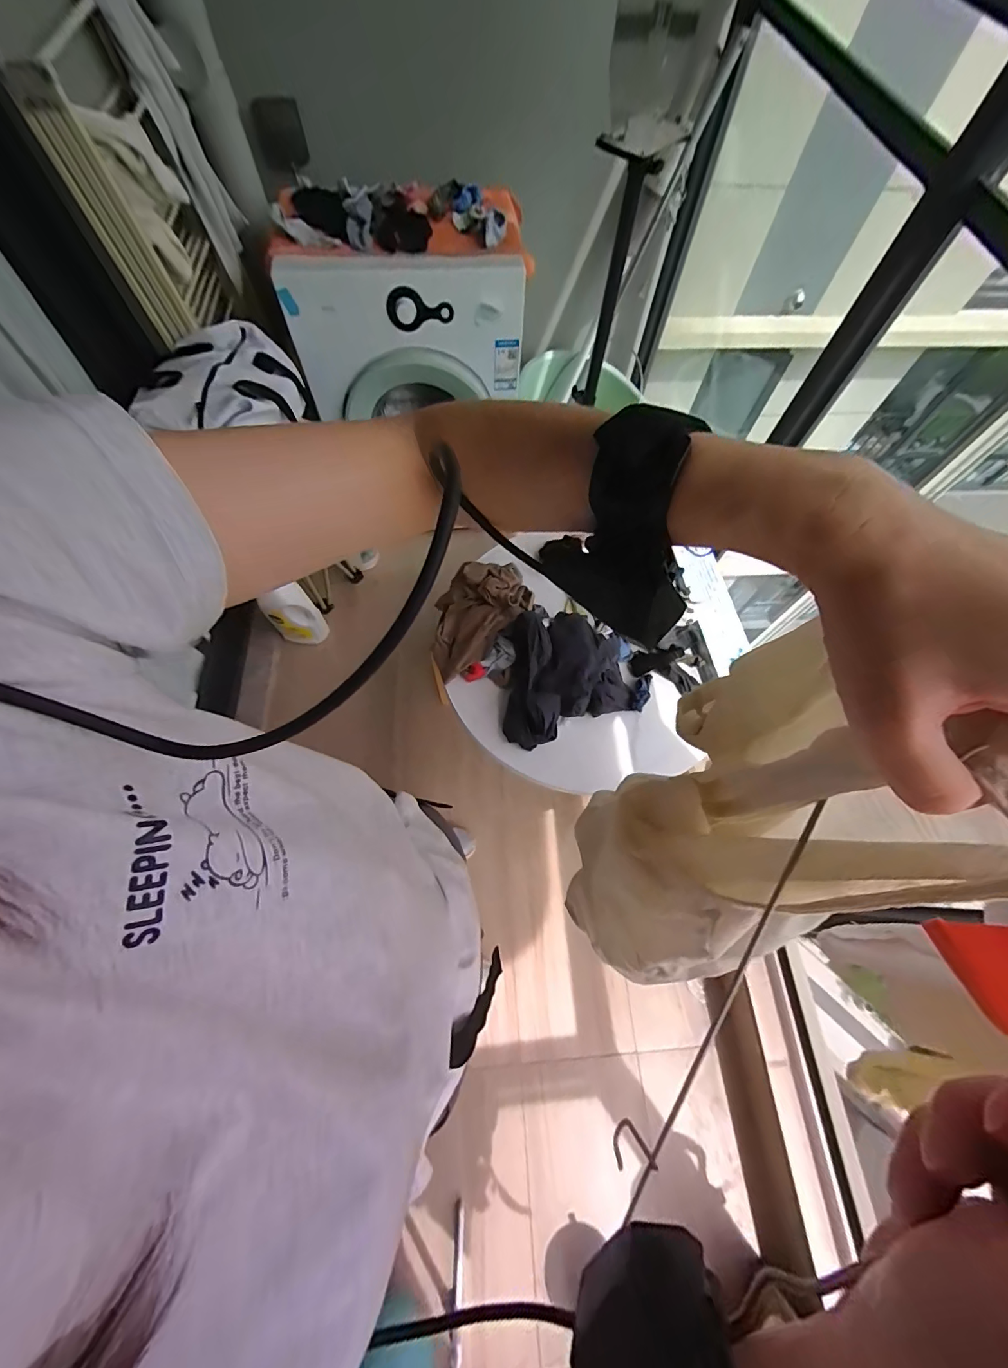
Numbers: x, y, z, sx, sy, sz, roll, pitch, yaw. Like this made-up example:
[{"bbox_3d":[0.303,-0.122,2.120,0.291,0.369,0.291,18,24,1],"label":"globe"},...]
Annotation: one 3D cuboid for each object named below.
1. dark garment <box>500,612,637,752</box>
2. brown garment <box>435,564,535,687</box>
[{"bbox_3d":[0.157,-0.021,1.081,0.304,0.119,0.318,-1,67,-2],"label":"dark garment"},{"bbox_3d":[-0.078,-0.193,1.180,0.203,0.136,0.358,39,71,14],"label":"brown garment"}]

